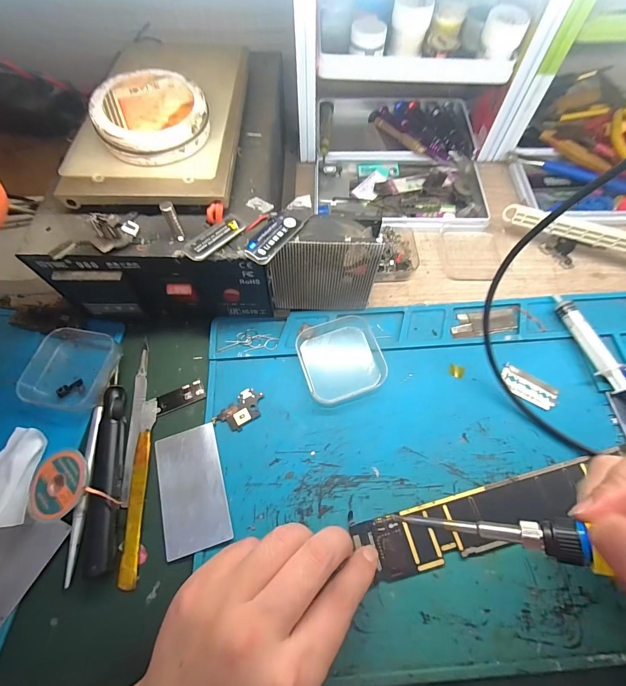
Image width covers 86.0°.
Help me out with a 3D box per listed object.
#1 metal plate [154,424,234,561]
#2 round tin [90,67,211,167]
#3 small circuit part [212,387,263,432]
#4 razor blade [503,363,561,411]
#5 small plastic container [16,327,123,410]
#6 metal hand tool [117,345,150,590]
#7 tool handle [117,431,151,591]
[{"bbox_3d":[-0.086,0.102,0.237,0.045,0.004,0.079,-15,66,-8],"label":"metal plate"},{"bbox_3d":[-0.109,-0.156,0.232,0.070,0.027,0.073,0,65,0],"label":"round tin"},{"bbox_3d":[-0.055,0.052,0.259,0.023,0.004,0.038,39,70,16],"label":"small circuit part"},{"bbox_3d":[0.172,0.035,0.268,0.042,0.004,0.023,32,68,14],"label":"razor blade"},{"bbox_3d":[-0.190,0.019,0.267,0.063,0.018,0.062,6,65,3],"label":"small plastic container"},{"bbox_3d":[-0.136,0.056,0.260,0.009,0.005,0.124,-6,65,-3],"label":"metal hand tool"},{"bbox_3d":[-0.122,0.112,0.233,0.011,0.005,0.097,-4,65,-2],"label":"tool handle"}]

